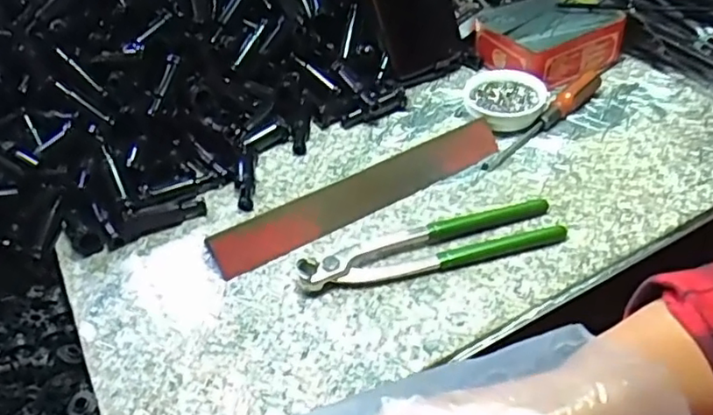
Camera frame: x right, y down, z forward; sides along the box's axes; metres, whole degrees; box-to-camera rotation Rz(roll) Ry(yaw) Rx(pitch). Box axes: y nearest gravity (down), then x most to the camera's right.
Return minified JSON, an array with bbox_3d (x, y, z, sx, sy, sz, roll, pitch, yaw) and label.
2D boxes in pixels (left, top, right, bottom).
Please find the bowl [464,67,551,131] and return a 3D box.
[{"bbox_3d":[0.136,-0.096,0.571,0.072,0.027,0.066,-4,44,4],"label":"bowl"}]

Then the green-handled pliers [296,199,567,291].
[{"bbox_3d":[0.055,0.027,0.465,0.195,0.016,0.045,-10,44,-2],"label":"green-handled pliers"}]

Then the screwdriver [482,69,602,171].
[{"bbox_3d":[0.169,-0.082,0.556,0.153,0.024,0.017,-32,49,-23],"label":"screwdriver"}]

